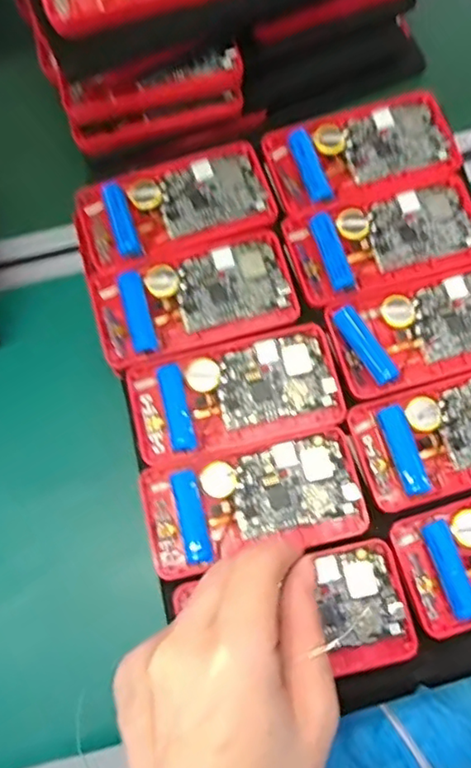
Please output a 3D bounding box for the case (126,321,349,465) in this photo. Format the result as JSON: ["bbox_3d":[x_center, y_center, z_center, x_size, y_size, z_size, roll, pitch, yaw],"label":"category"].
[{"bbox_3d":[0.000,0.005,0.357,0.121,0.015,0.063,-14,73,0],"label":"case"}]

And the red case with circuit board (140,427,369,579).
[{"bbox_3d":[0.010,0.067,0.348,0.122,0.025,0.062,-13,73,0],"label":"red case with circuit board"}]

